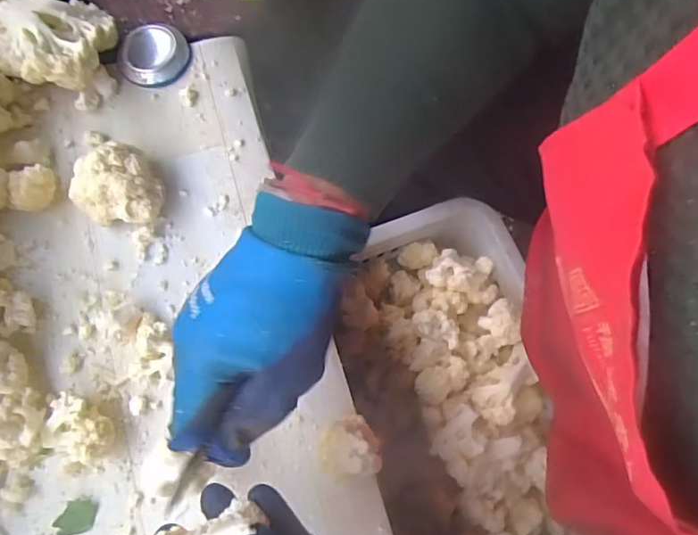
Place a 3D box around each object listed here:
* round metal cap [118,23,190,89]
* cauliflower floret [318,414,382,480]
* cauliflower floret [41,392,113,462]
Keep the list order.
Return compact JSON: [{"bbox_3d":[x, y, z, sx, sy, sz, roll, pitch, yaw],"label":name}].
[{"bbox_3d":[-0.179,-0.192,0.494,0.063,0.014,0.060,1,73,-2],"label":"round metal cap"},{"bbox_3d":[-0.001,0.128,0.389,0.041,0.047,0.039,-7,73,-2],"label":"cauliflower floret"},{"bbox_3d":[-0.194,0.116,0.393,0.051,0.030,0.036,25,74,5],"label":"cauliflower floret"}]

